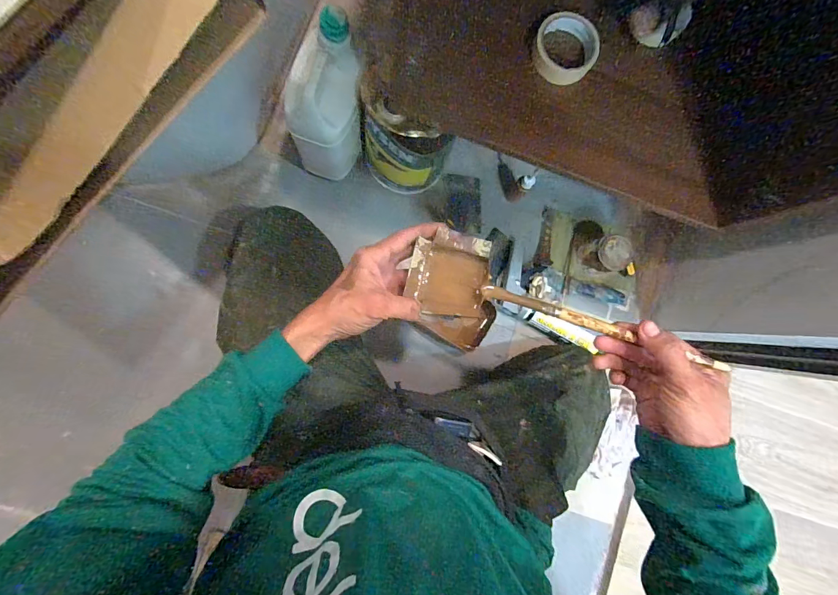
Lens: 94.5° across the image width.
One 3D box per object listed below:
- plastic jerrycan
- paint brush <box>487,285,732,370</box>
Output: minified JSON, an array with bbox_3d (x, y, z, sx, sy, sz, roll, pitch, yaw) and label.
[{"bbox_3d":[-0.152,-0.318,0.654,0.114,0.229,0.169,2,87,-6],"label":"plastic jerrycan"},{"bbox_3d":[0.160,0.025,0.355,0.211,0.009,0.014,19,86,16],"label":"paint brush"}]

